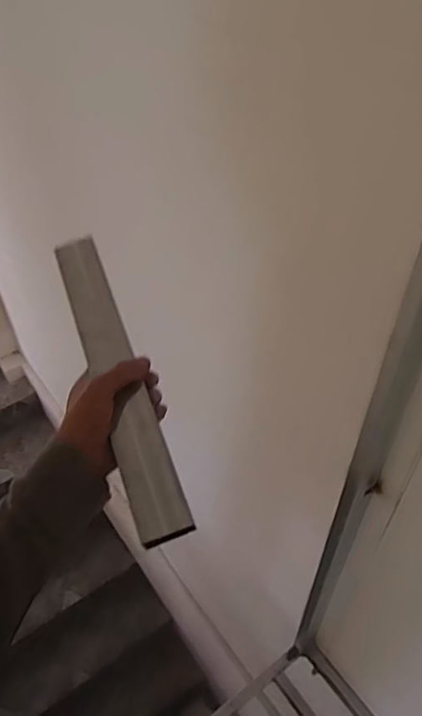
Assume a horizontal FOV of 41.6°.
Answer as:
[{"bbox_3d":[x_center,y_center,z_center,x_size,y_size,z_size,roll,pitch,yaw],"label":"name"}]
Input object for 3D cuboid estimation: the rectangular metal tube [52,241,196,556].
[{"bbox_3d":[-0.099,0.013,0.568,0.049,0.025,0.352,-17,60,-14],"label":"rectangular metal tube"}]

